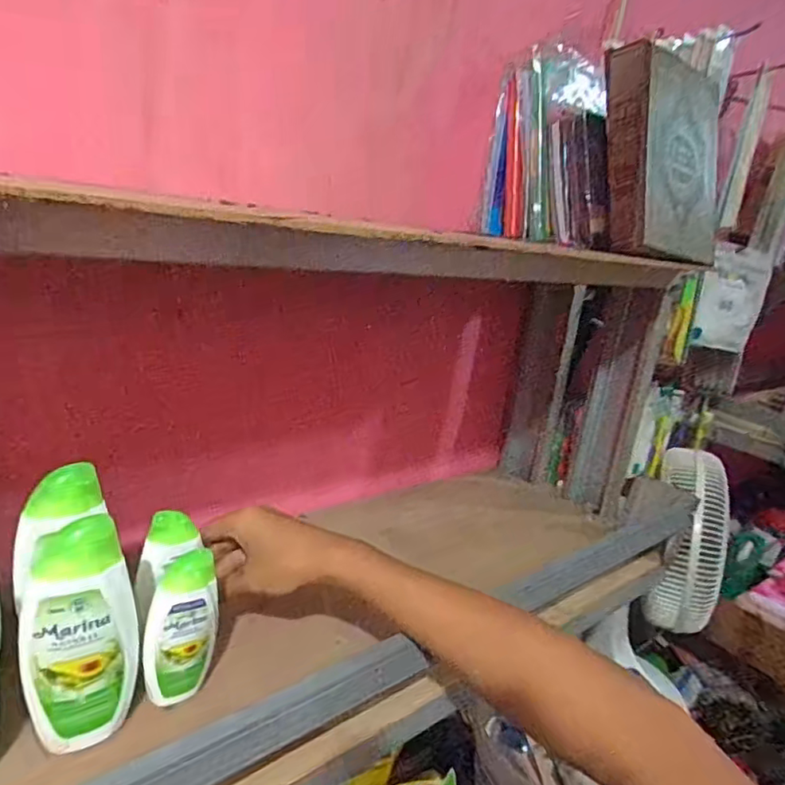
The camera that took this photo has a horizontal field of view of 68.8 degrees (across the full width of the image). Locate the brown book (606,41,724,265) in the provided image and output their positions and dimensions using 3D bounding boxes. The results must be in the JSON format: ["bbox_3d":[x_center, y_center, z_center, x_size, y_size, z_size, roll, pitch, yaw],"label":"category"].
[{"bbox_3d":[0.319,-0.272,0.659,0.151,0.230,0.036,0,-1,-23],"label":"brown book"}]

